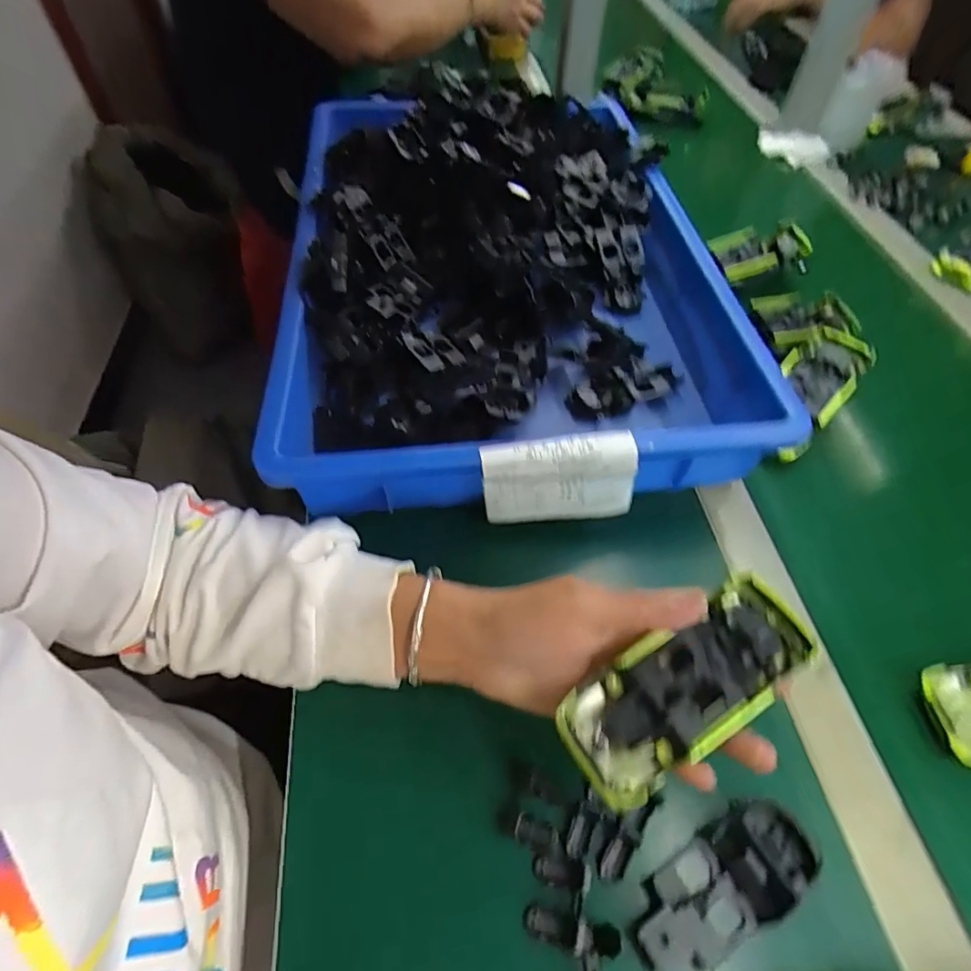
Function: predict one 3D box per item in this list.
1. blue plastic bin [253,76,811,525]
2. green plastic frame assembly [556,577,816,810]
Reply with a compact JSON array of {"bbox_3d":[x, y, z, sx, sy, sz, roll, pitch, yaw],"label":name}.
[{"bbox_3d":[0.018,-0.198,0.482,0.359,0.066,0.489,-3,55,-4],"label":"blue plastic bin"},{"bbox_3d":[0.100,0.099,0.264,0.131,0.026,0.053,-29,61,-14],"label":"green plastic frame assembly"}]

